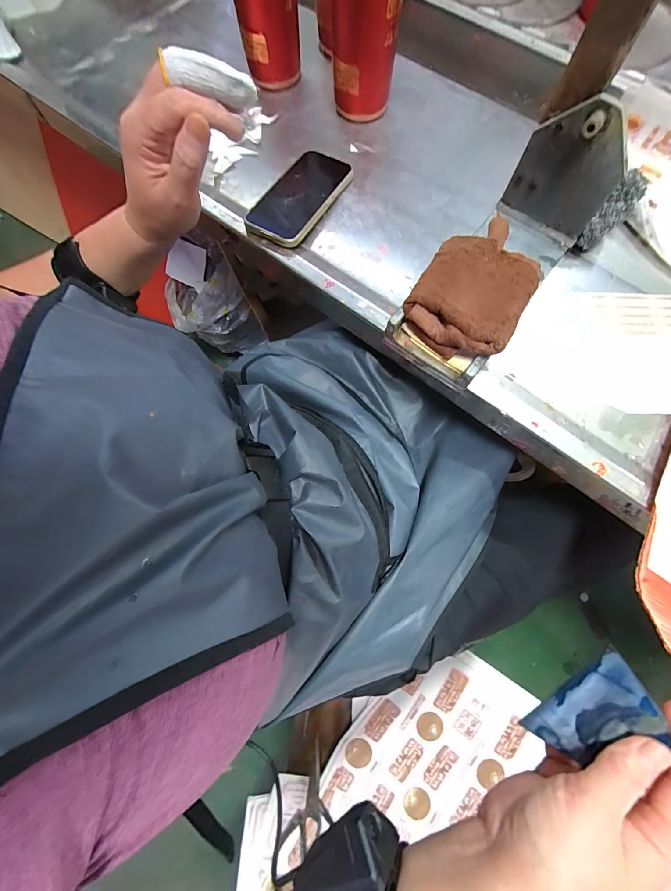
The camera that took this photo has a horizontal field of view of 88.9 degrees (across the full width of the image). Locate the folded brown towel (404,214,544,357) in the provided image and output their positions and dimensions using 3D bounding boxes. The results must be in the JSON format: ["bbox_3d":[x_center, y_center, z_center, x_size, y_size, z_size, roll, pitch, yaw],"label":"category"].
[{"bbox_3d":[0.144,-0.162,0.350,0.101,0.029,0.148,30,79,9],"label":"folded brown towel"}]

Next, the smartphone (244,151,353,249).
[{"bbox_3d":[-0.048,-0.313,0.429,0.087,0.014,0.152,29,75,15],"label":"smartphone"}]

